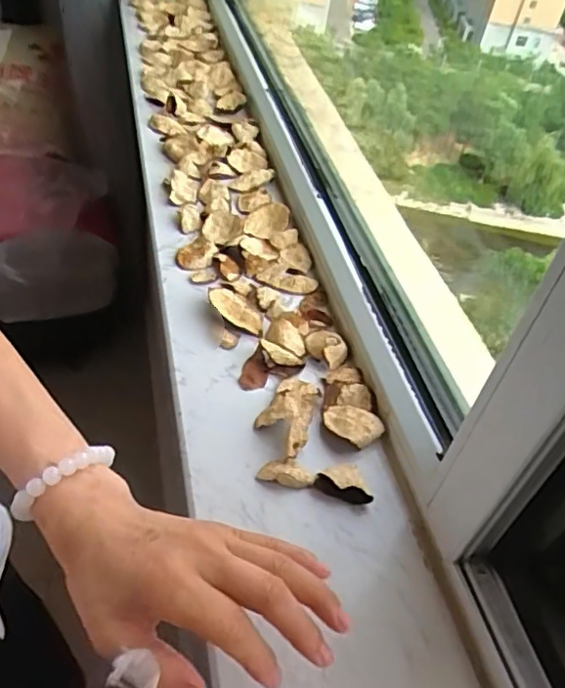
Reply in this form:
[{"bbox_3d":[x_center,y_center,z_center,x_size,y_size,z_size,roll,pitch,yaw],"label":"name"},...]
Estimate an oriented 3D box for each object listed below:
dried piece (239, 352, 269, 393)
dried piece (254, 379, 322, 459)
[{"bbox_3d":[-0.023,0.024,0.504,0.021,0.008,0.039,15,44,4],"label":"dried piece"},{"bbox_3d":[0.003,0.053,0.466,0.041,0.018,0.073,17,45,5],"label":"dried piece"}]

